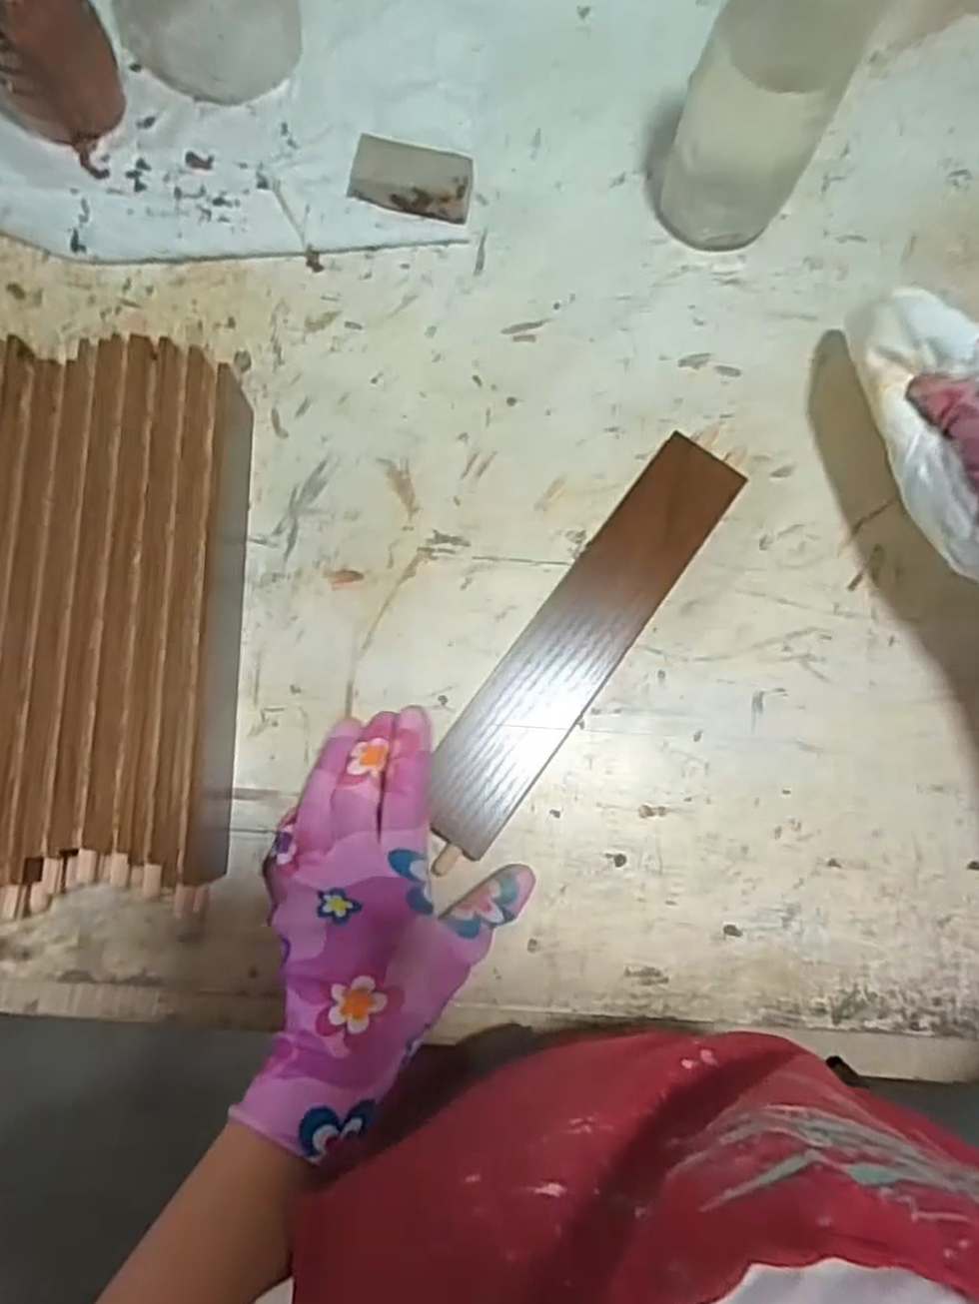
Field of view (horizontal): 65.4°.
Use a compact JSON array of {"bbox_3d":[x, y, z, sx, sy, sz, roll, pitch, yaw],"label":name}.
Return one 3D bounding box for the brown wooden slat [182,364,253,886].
[{"bbox_3d":[-0.141,-0.019,0.393,0.017,0.048,0.265,1,80,-3],"label":"brown wooden slat"}]

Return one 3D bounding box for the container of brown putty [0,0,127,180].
[{"bbox_3d":[-0.249,-0.333,0.430,0.075,0.069,0.087,-30,83,-7],"label":"container of brown putty"}]

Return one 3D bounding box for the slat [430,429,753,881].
[{"bbox_3d":[0.048,-0.008,0.413,0.054,0.015,0.254,35,82,7],"label":"slat"}]

